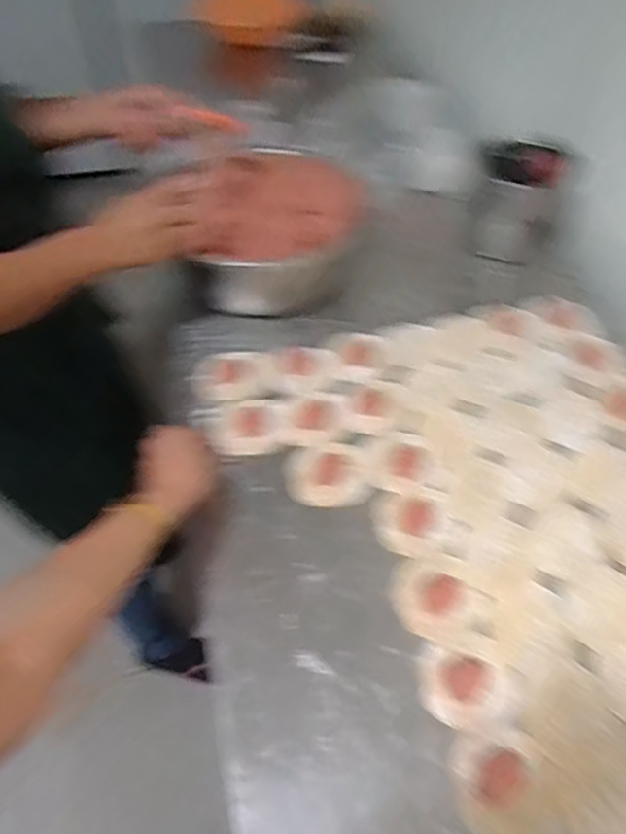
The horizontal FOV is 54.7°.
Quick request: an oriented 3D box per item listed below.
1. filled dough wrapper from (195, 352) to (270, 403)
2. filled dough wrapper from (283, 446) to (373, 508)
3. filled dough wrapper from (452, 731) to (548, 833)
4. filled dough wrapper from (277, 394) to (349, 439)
[{"bbox_3d":[-0.101,-0.053,0.765,0.094,0.021,0.078,-18,54,-13],"label":"filled dough wrapper"},{"bbox_3d":[0.016,0.065,0.668,0.089,0.010,0.076,-6,52,-4],"label":"filled dough wrapper"},{"bbox_3d":[0.152,0.298,0.487,0.072,0.004,0.079,-1,52,1],"label":"filled dough wrapper"},{"bbox_3d":[0.000,-0.004,0.717,0.080,0.010,0.068,-2,52,0],"label":"filled dough wrapper"}]

